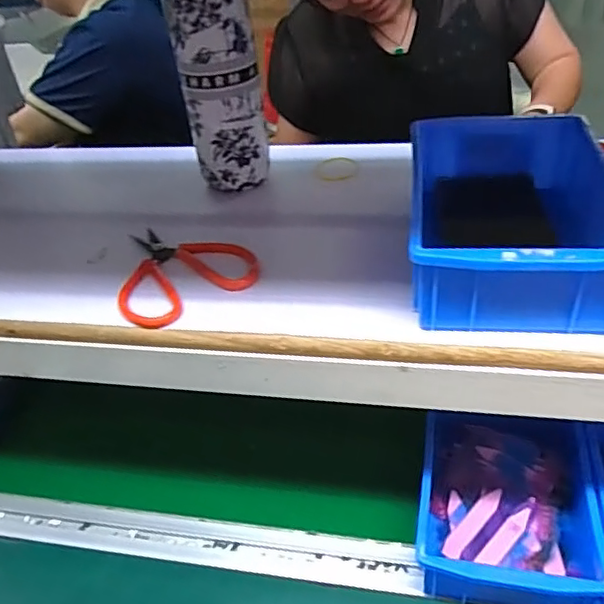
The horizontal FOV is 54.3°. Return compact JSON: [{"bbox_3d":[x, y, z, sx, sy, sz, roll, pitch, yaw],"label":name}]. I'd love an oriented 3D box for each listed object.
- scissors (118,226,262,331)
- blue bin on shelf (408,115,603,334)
[{"bbox_3d":[-0.098,-0.025,0.450,0.102,0.021,0.108,-29,43,-26],"label":"scissors"},{"bbox_3d":[0.140,-0.060,0.410,0.125,0.068,0.202,0,38,9],"label":"blue bin on shelf"}]

